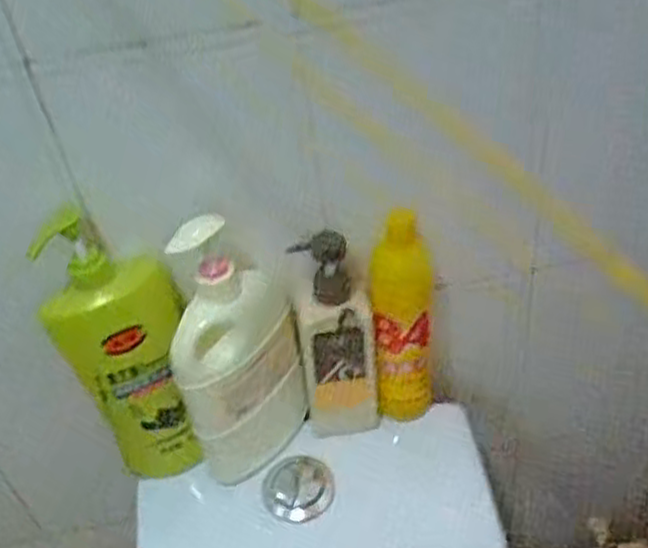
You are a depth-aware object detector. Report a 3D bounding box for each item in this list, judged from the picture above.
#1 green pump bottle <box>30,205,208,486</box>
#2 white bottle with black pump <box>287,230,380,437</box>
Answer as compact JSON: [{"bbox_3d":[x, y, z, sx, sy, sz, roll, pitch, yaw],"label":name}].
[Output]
[{"bbox_3d":[-0.178,0.068,0.699,0.099,0.260,0.074,-1,39,6],"label":"green pump bottle"},{"bbox_3d":[0.012,0.062,0.722,0.068,0.204,0.058,-6,39,1],"label":"white bottle with black pump"}]

